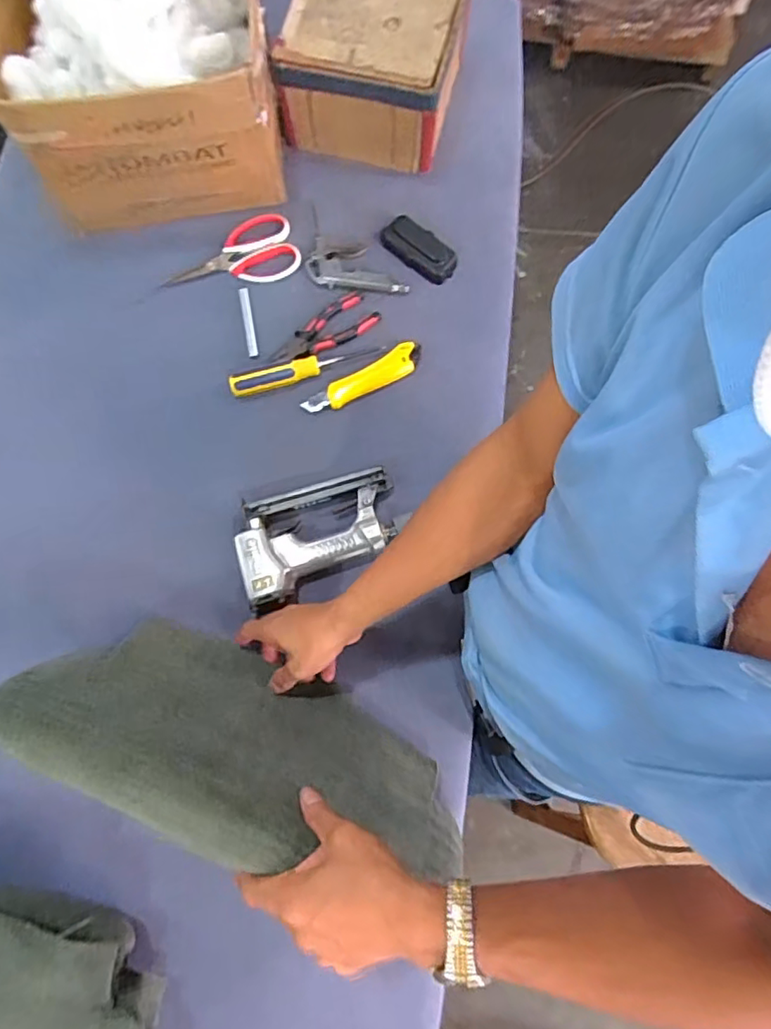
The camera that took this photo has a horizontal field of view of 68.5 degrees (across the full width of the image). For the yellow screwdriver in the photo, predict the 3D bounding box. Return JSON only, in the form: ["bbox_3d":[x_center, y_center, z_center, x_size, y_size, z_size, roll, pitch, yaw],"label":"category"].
[{"bbox_3d":[-0.099,-0.187,0.707,0.191,0.018,0.027,-18,76,-3],"label":"yellow screwdriver"}]

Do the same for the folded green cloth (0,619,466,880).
[{"bbox_3d":[-0.124,0.215,0.525,0.405,0.230,0.037,23,102,9],"label":"folded green cloth"}]

